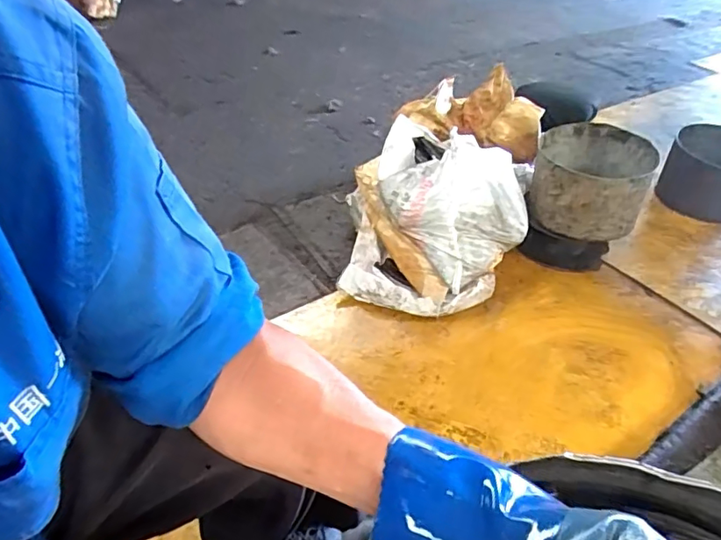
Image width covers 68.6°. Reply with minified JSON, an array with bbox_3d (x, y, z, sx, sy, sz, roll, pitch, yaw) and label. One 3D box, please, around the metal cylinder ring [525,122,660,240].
[{"bbox_3d":[0.599,-0.231,1.395,0.265,0.198,0.266,2,41,-2],"label":"metal cylinder ring"}]

